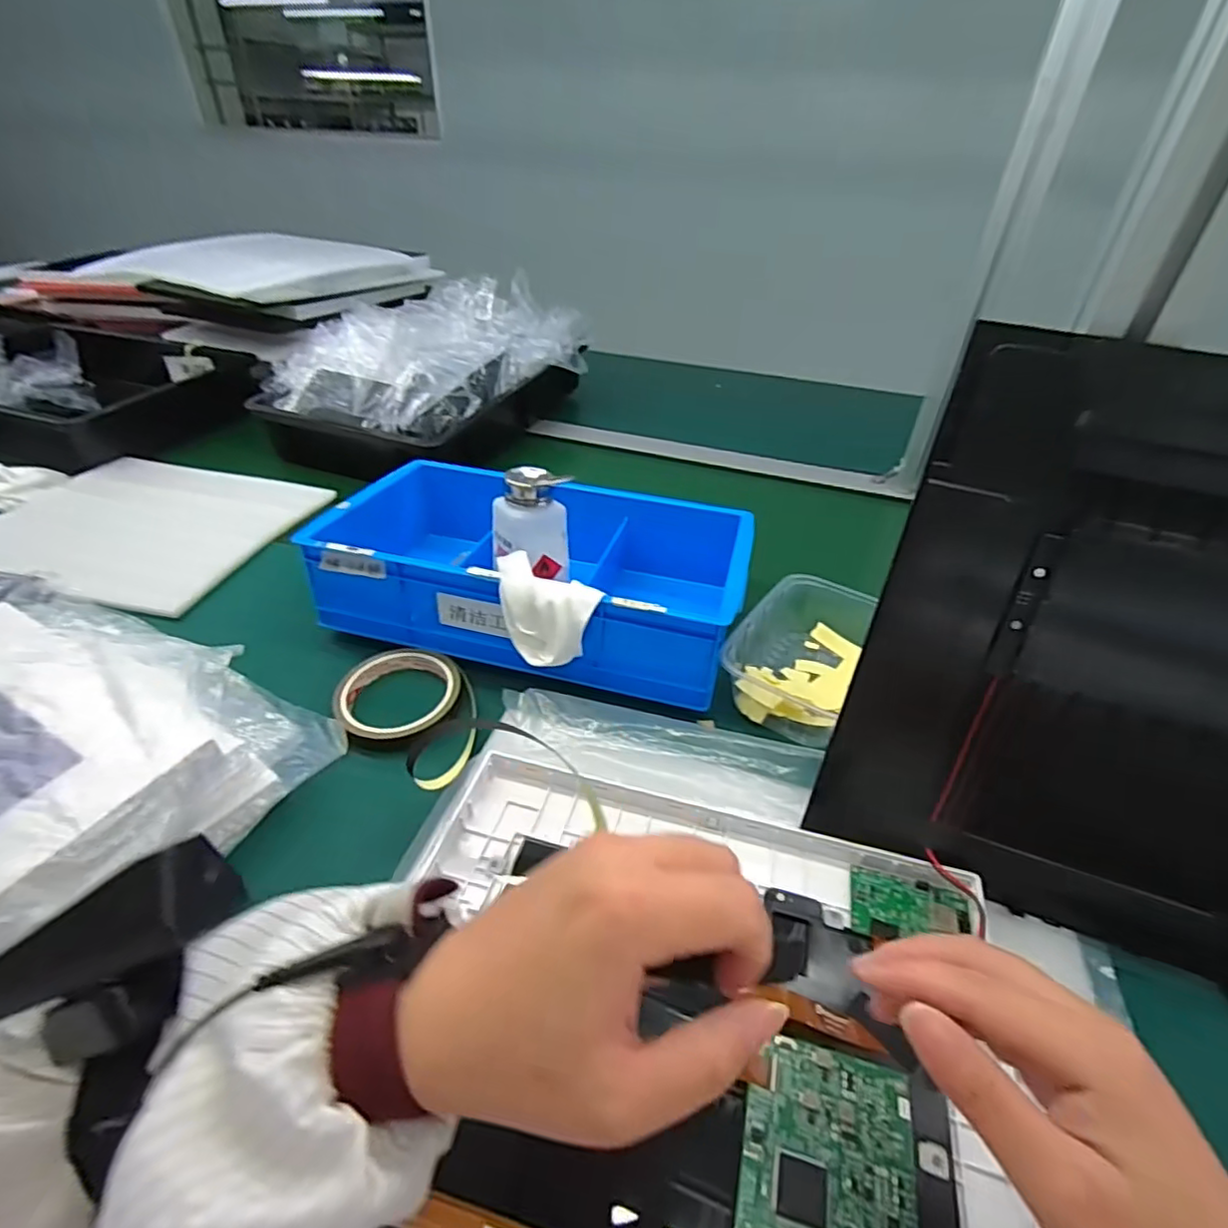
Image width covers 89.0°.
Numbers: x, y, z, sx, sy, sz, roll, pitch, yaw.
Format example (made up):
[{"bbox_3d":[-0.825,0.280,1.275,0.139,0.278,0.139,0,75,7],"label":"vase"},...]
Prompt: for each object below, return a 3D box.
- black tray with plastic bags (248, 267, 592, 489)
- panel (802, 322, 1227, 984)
[{"bbox_3d":[-0.248,-0.333,0.873,0.292,0.141,0.410,23,43,24],"label":"black tray with plastic bags"},{"bbox_3d":[0.257,0.032,0.308,0.244,0.286,0.011,15,21,13],"label":"panel"}]

